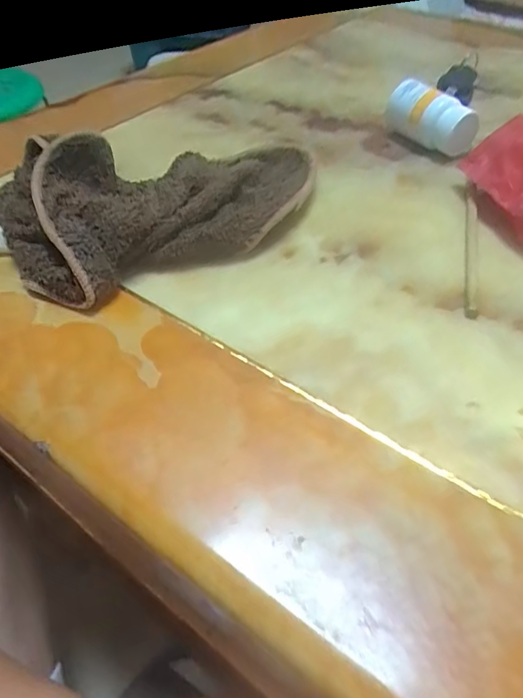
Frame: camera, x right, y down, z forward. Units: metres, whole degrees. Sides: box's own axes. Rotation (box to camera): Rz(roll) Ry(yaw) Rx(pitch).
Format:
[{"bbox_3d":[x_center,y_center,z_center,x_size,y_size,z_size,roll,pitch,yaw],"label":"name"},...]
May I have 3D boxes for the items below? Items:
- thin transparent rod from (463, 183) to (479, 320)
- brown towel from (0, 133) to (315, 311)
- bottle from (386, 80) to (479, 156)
[{"bbox_3d":[0.139,-0.072,0.326,0.007,0.004,0.149,11,48,11],"label":"thin transparent rod"},{"bbox_3d":[-0.062,-0.109,0.330,0.220,0.049,0.137,-22,51,-18],"label":"brown towel"},{"bbox_3d":[0.137,-0.193,0.412,0.033,0.044,0.081,-26,52,-22],"label":"bottle"}]

